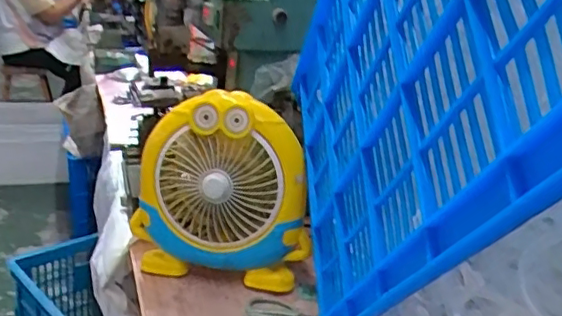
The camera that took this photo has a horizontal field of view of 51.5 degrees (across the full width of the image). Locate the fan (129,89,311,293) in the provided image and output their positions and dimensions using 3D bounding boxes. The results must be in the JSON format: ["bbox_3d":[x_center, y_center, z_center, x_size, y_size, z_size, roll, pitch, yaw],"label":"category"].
[{"bbox_3d":[-0.086,0.050,0.850,0.258,0.263,0.080,7,19,6],"label":"fan"}]

